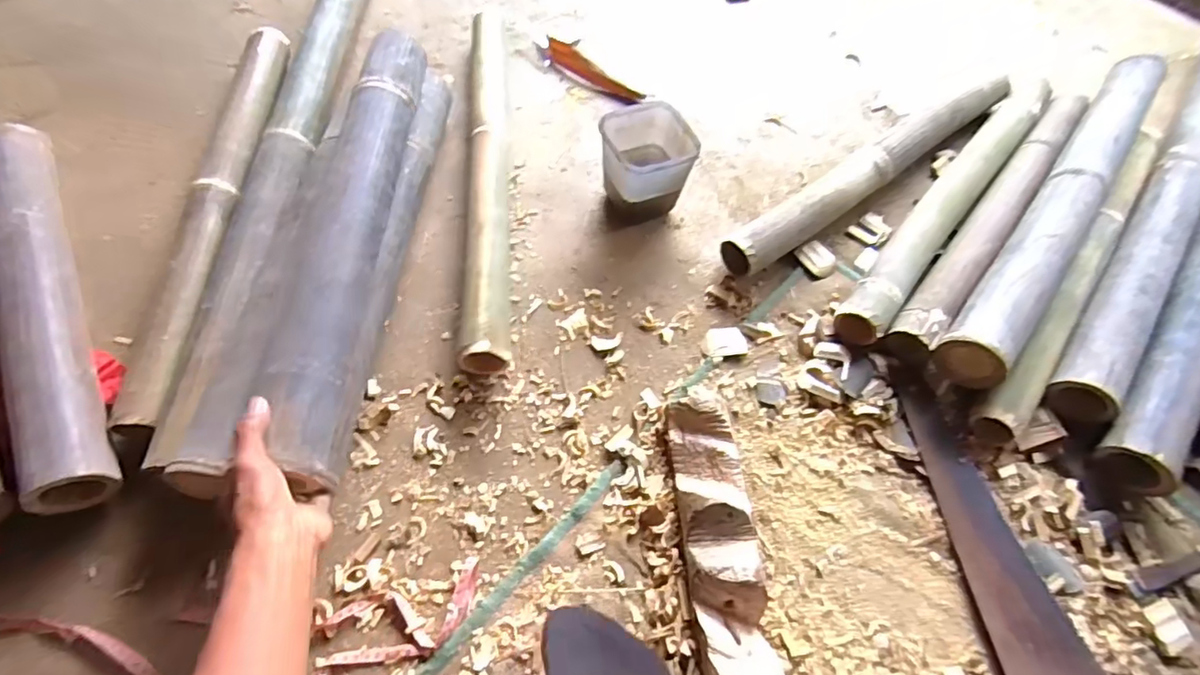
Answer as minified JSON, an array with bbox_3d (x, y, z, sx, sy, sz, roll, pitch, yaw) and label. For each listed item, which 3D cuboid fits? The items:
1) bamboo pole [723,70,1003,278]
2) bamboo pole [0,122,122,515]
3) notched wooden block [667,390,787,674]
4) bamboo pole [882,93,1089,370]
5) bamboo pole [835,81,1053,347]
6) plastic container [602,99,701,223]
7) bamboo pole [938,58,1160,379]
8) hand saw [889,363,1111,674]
[{"bbox_3d":[0.432,-0.267,0.899,0.639,0.066,0.061,-34,68,-19],"label":"bamboo pole"},{"bbox_3d":[-0.657,-0.049,0.692,0.066,0.083,0.532,-25,65,-15],"label":"bamboo pole"},{"bbox_3d":[0.126,0.206,0.621,0.077,0.055,0.315,-4,61,-5],"label":"notched wooden block"},{"bbox_3d":[0.593,-0.195,0.867,0.059,0.057,0.663,37,66,16],"label":"bamboo pole"},{"bbox_3d":[0.532,-0.217,0.876,0.067,0.059,0.657,38,66,17],"label":"bamboo pole"},{"bbox_3d":[0.066,-0.236,0.825,0.108,0.124,0.126,-19,64,-12],"label":"plastic container"},{"bbox_3d":[0.680,-0.208,0.834,0.083,0.061,0.766,37,66,17],"label":"bamboo pole"},{"bbox_3d":[0.455,0.257,0.614,0.119,0.048,0.502,-3,61,-4],"label":"hand saw"}]

